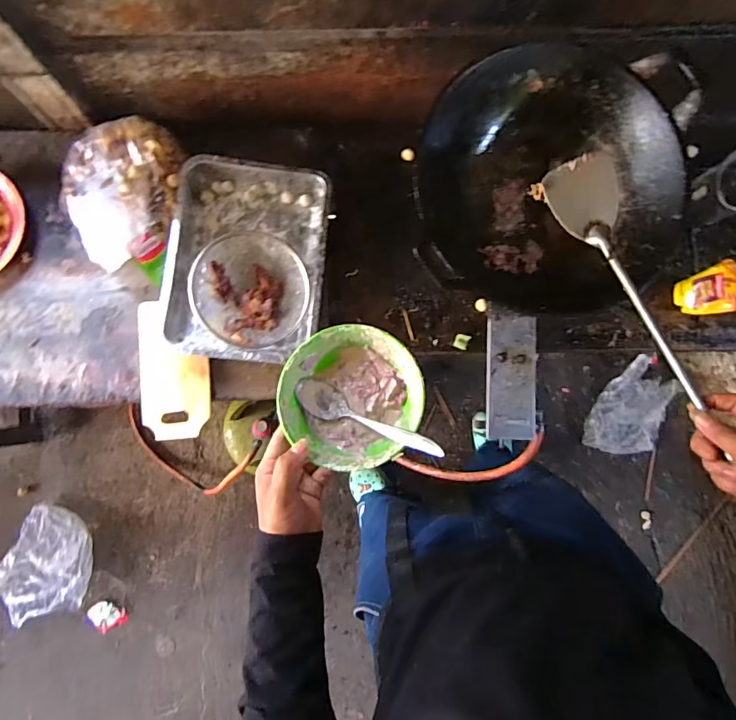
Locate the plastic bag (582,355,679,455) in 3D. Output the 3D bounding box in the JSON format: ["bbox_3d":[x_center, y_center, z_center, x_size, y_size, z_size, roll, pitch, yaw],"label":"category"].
[{"bbox_3d":[0.809,0.159,1.446,0.222,0.057,0.293,26,84,-1],"label":"plastic bag"}]

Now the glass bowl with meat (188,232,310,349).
[{"bbox_3d":[-0.197,-0.118,0.798,0.185,0.049,0.190,0,85,-4],"label":"glass bowl with meat"}]

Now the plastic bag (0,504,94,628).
[{"bbox_3d":[-0.875,0.568,1.296,0.229,0.125,0.266,25,84,-1],"label":"plastic bag"}]

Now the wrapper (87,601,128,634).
[{"bbox_3d":[-0.729,0.715,1.323,0.076,0.031,0.087,-32,88,-6],"label":"wrapper"}]

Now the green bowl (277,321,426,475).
[{"bbox_3d":[-0.018,0.035,0.498,0.140,0.048,0.140,0,85,-4],"label":"green bowl"}]

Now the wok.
[{"bbox_3d":[0.267,-0.269,0.714,0.374,0.147,0.358,-2,85,-4],"label":"wok"}]

